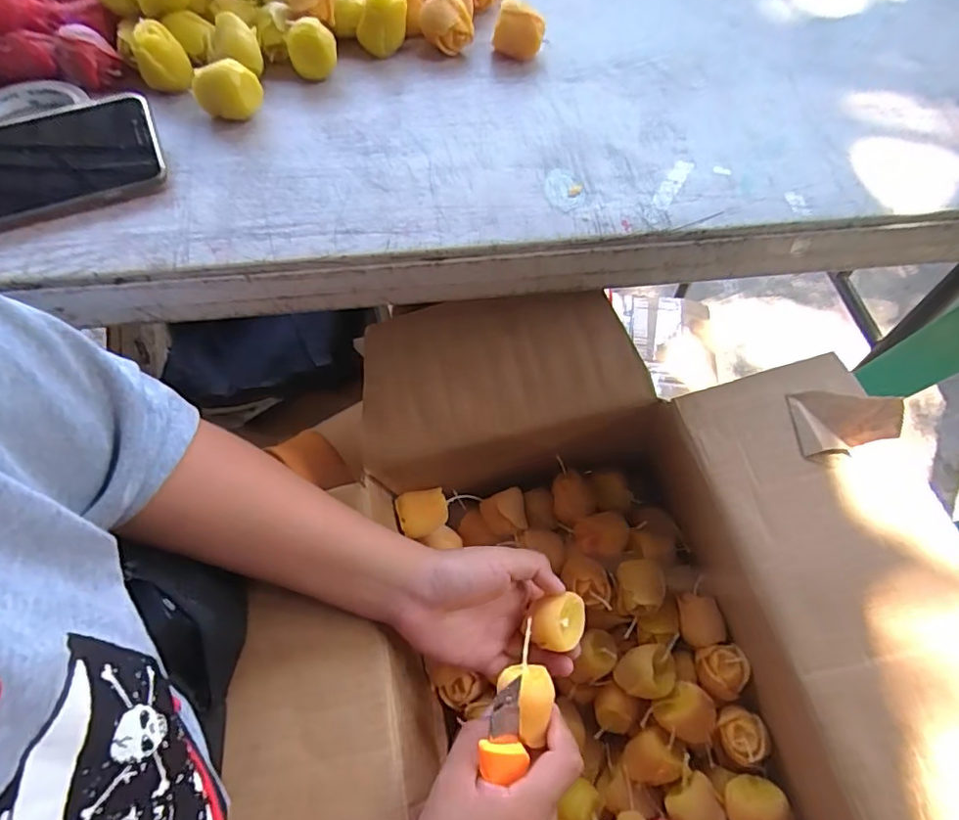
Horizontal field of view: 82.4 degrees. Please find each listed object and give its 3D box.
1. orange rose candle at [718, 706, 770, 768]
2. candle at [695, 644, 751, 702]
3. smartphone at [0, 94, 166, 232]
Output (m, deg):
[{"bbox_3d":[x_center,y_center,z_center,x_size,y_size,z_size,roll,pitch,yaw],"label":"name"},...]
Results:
[{"bbox_3d":[0.191,0.238,0.400,0.035,0.031,0.036,1,61,-1],"label":"orange rose candle"},{"bbox_3d":[0.182,0.195,0.408,0.032,0.031,0.036,-4,61,-4],"label":"candle"},{"bbox_3d":[-0.289,-0.159,0.356,0.154,0.011,0.082,-20,76,-10],"label":"smartphone"}]

